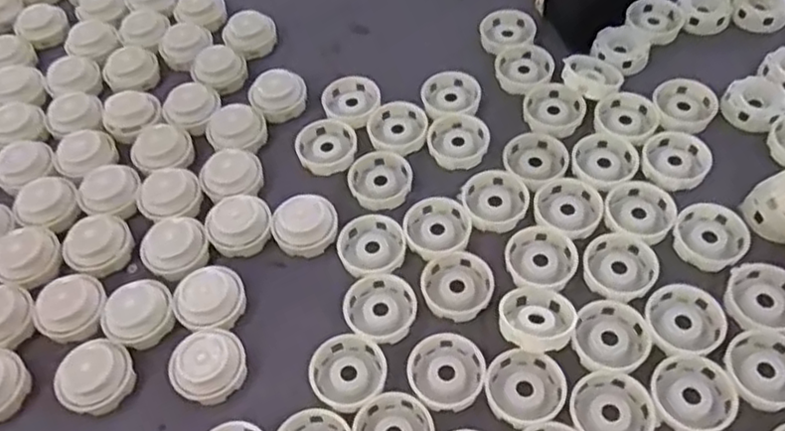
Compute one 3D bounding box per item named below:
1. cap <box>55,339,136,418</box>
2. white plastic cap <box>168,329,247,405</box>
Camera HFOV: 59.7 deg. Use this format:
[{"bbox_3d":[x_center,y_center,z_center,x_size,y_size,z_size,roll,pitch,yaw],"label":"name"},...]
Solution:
[{"bbox_3d":[-0.250,0.136,0.577,0.061,0.036,0.055,-34,59,-17],"label":"cap"},{"bbox_3d":[-0.156,0.123,0.570,0.060,0.037,0.056,-2,56,4],"label":"white plastic cap"}]

